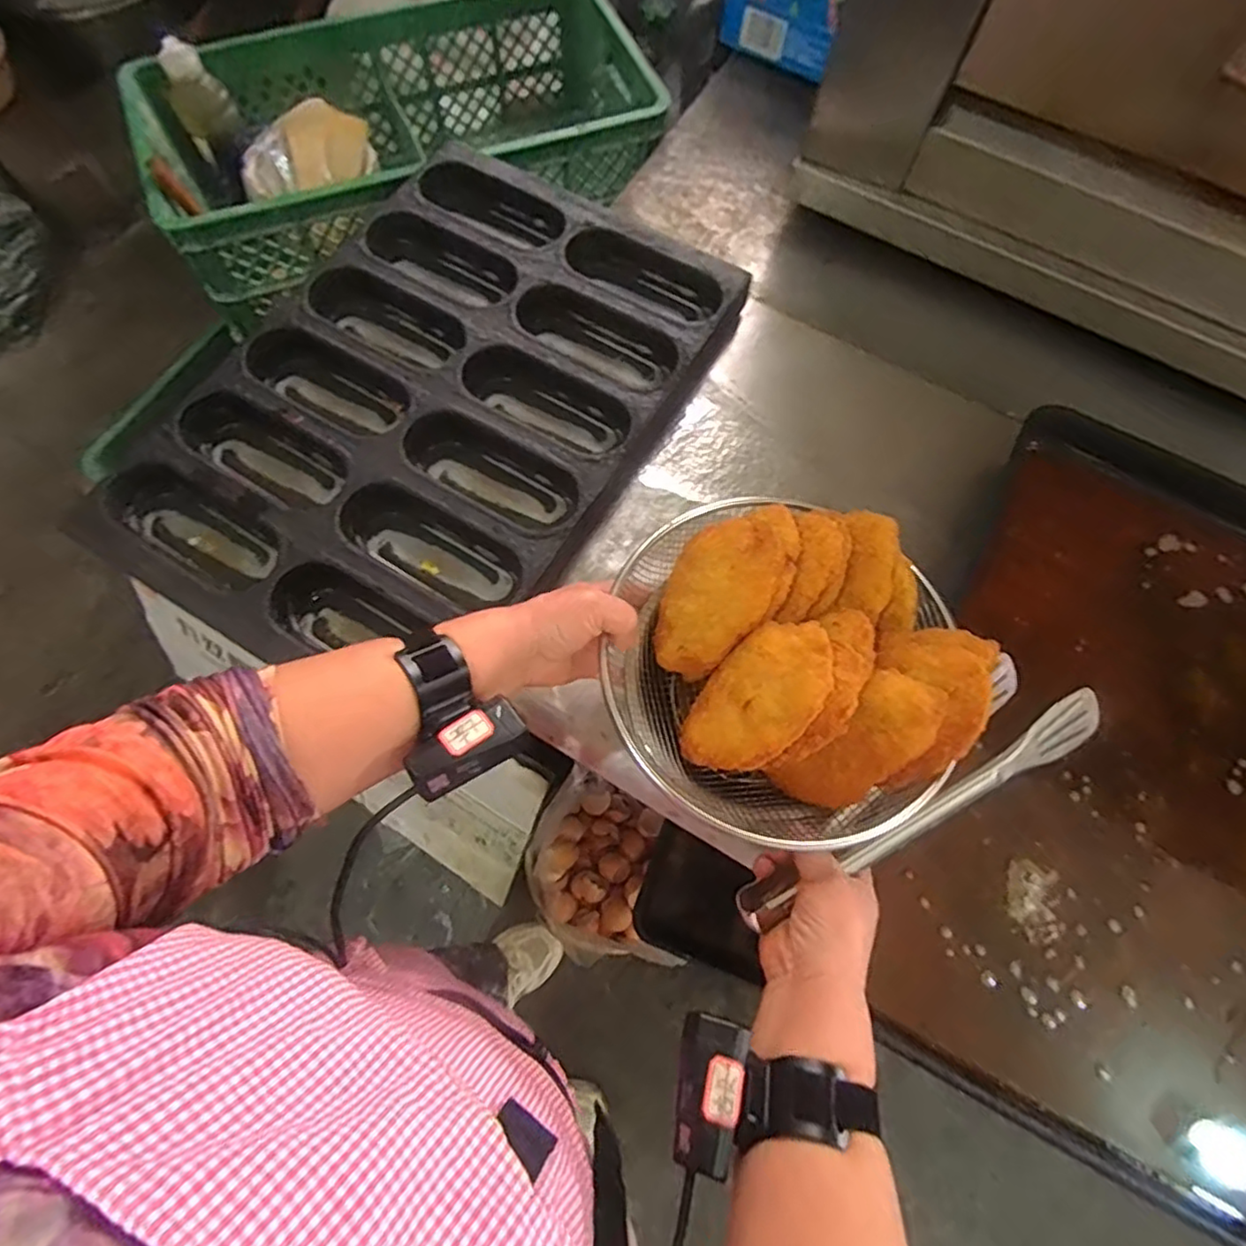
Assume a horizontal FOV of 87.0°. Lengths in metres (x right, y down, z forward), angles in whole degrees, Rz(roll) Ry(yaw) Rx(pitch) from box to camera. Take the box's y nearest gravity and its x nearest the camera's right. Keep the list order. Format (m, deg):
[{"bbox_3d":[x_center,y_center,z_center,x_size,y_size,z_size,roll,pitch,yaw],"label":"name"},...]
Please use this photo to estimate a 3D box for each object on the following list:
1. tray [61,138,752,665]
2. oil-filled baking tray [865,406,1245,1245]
[{"bbox_3d":[-0.187,-0.222,0.686,0.422,0.087,0.604,30,72,8],"label":"tray"},{"bbox_3d":[0.473,0.125,0.557,0.426,0.053,0.618,25,72,6],"label":"oil-filled baking tray"}]

